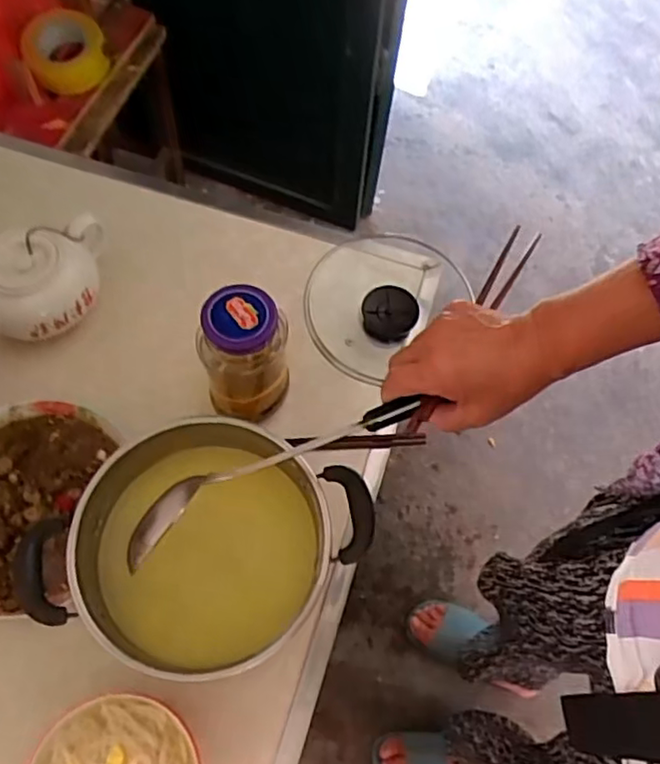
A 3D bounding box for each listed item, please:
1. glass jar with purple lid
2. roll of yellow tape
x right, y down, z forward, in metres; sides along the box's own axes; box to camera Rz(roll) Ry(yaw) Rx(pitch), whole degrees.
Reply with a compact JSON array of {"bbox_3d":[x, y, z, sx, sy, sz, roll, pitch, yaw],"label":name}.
[{"bbox_3d":[-0.092,-0.023,0.674,0.071,0.170,0.074,1,66,-3],"label":"glass jar with purple lid"},{"bbox_3d":[-0.447,-0.559,1.071,0.128,0.067,0.149,-17,66,-10],"label":"roll of yellow tape"}]

